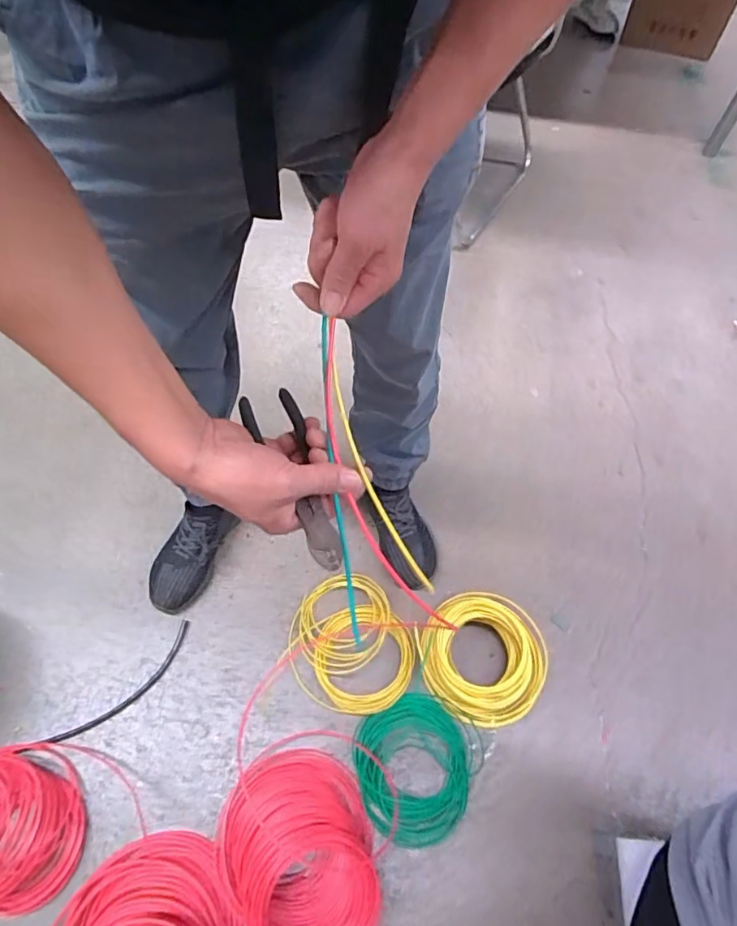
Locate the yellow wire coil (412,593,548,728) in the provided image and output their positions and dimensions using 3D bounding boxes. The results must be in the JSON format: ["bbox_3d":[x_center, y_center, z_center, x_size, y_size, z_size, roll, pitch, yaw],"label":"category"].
[{"bbox_3d":[0.205,0.340,0.924,0.218,0.075,0.218,1,58,-1],"label":"yellow wire coil"}]

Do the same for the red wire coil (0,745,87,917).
[{"bbox_3d":[-0.560,0.549,0.794,0.239,0.075,0.208,4,58,1],"label":"red wire coil"}]

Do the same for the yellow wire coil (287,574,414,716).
[{"bbox_3d":[-0.043,0.332,0.957,0.219,0.033,0.252,-26,63,-16],"label":"yellow wire coil"}]

